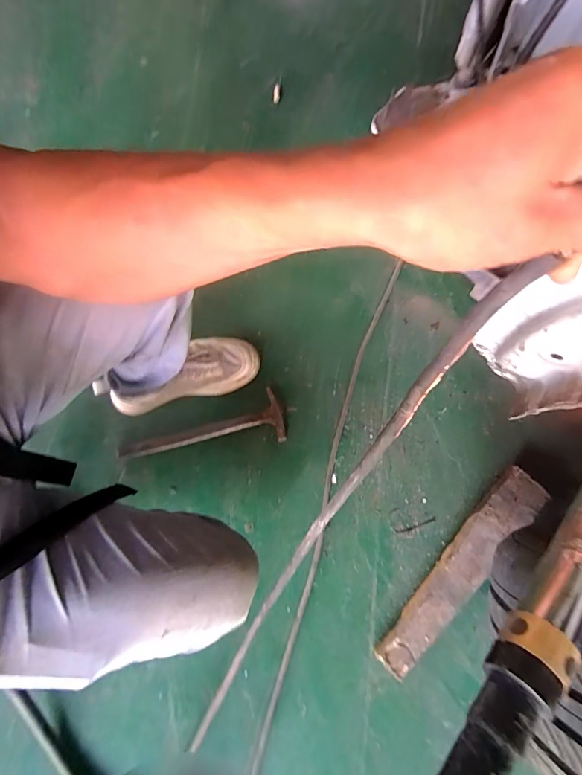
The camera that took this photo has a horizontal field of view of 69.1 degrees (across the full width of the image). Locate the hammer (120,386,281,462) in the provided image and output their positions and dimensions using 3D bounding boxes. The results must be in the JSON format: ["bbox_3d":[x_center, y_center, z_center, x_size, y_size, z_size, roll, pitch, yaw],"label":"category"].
[{"bbox_3d":[-0.161,0.074,0.761,0.291,0.030,0.088,-10,76,-1],"label":"hammer"}]

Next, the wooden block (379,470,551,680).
[{"bbox_3d":[0.278,0.296,0.683,0.074,0.041,0.380,39,80,10],"label":"wooden block"}]

